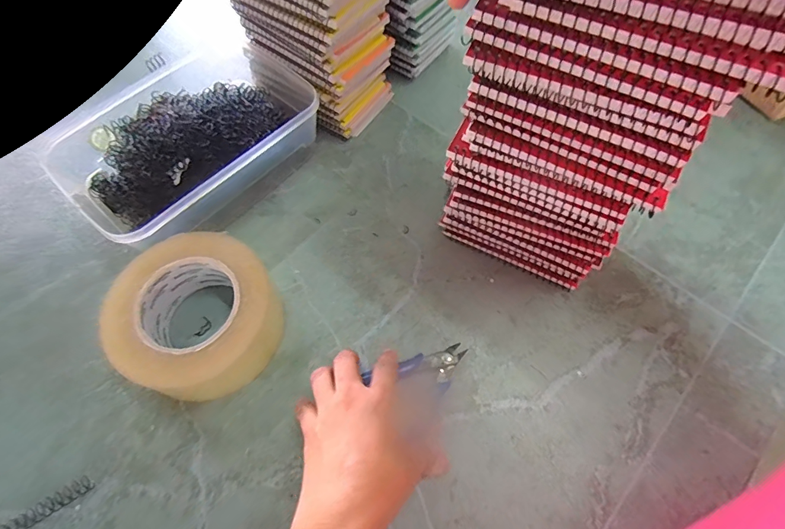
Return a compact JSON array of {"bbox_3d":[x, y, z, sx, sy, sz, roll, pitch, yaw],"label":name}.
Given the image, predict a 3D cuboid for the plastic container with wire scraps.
[{"bbox_3d":[-0.199,-0.119,0.429,0.164,0.064,0.235,34,67,16],"label":"plastic container with wire scraps"}]

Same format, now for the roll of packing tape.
[{"bbox_3d":[-0.161,0.042,0.352,0.127,0.054,0.125,0,62,-1],"label":"roll of packing tape"}]

